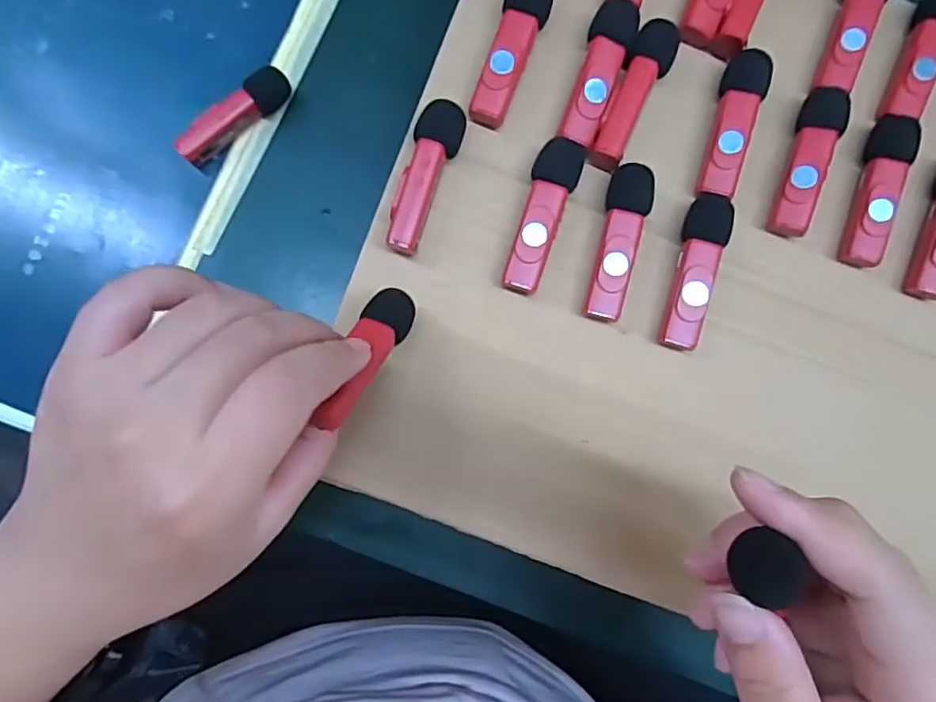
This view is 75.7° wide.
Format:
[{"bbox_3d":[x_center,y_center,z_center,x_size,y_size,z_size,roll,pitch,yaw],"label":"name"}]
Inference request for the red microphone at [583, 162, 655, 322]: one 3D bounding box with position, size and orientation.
[{"bbox_3d":[0.064,-0.046,0.255,0.018,0.016,0.067,13,81,-4],"label":"red microphone"}]

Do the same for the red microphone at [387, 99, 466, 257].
[{"bbox_3d":[-0.018,-0.072,0.250,0.019,0.015,0.063,17,81,-3],"label":"red microphone"}]

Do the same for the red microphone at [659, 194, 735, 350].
[{"bbox_3d":[0.097,-0.034,0.257,0.018,0.016,0.066,14,81,-4],"label":"red microphone"}]

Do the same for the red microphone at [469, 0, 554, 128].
[{"bbox_3d":[0.019,-0.127,0.256,0.019,0.014,0.065,19,81,-3],"label":"red microphone"}]

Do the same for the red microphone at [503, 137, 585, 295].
[{"bbox_3d":[0.032,-0.056,0.254,0.019,0.015,0.067,17,81,-3],"label":"red microphone"}]

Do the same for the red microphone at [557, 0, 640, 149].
[{"bbox_3d":[0.055,-0.119,0.258,0.019,0.015,0.065,20,81,-3],"label":"red microphone"}]

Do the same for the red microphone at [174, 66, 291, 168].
[{"bbox_3d":[-0.119,-0.120,0.309,0.017,0.019,0.065,45,84,-3],"label":"red microphone"}]

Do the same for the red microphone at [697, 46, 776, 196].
[{"bbox_3d":[0.115,-0.098,0.261,0.019,0.013,0.063,16,81,-4],"label":"red microphone"}]

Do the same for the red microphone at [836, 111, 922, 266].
[{"bbox_3d":[0.180,-0.071,0.266,0.018,0.018,0.067,20,81,-3],"label":"red microphone"}]

